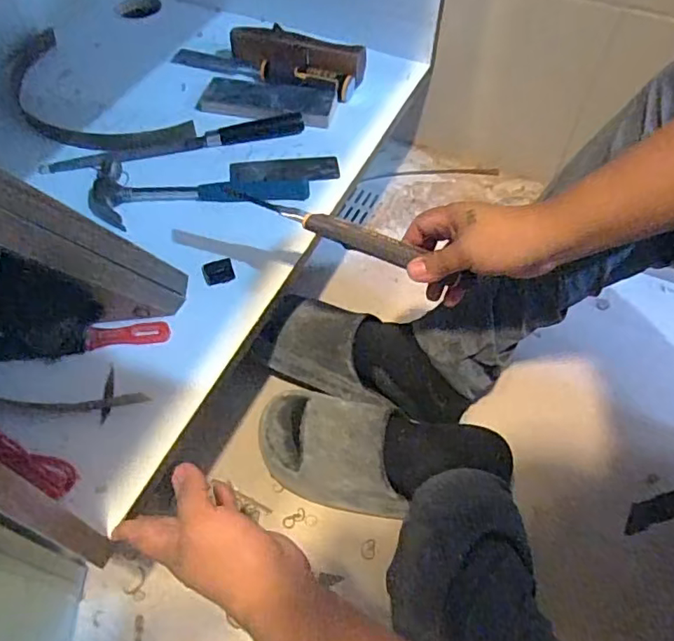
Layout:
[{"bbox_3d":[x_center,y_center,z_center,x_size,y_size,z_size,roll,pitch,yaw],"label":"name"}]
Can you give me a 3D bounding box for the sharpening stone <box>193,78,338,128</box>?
[{"bbox_3d":[-0.096,-0.299,0.757,0.180,0.021,0.082,10,56,6],"label":"sharpening stone"}]

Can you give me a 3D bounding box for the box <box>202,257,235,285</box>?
[{"bbox_3d":[-0.129,-0.054,0.600,0.033,0.007,0.030,-18,57,-12],"label":"box"}]

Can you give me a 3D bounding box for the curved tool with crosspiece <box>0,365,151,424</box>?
[{"bbox_3d":[-0.302,0.054,0.515,0.254,0.017,0.058,7,56,5],"label":"curved tool with crosspiece"}]

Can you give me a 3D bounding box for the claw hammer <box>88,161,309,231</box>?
[{"bbox_3d":[-0.167,-0.173,0.667,0.250,0.023,0.119,-11,56,-8],"label":"claw hammer"}]

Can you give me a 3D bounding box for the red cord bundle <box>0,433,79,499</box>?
[{"bbox_3d":[-0.289,0.102,0.474,0.151,0.022,0.026,26,59,17],"label":"red cord bundle"}]

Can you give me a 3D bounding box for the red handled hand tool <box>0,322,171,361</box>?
[{"bbox_3d":[-0.307,0.022,0.539,0.275,0.012,0.032,-8,56,-6],"label":"red handled hand tool"}]

